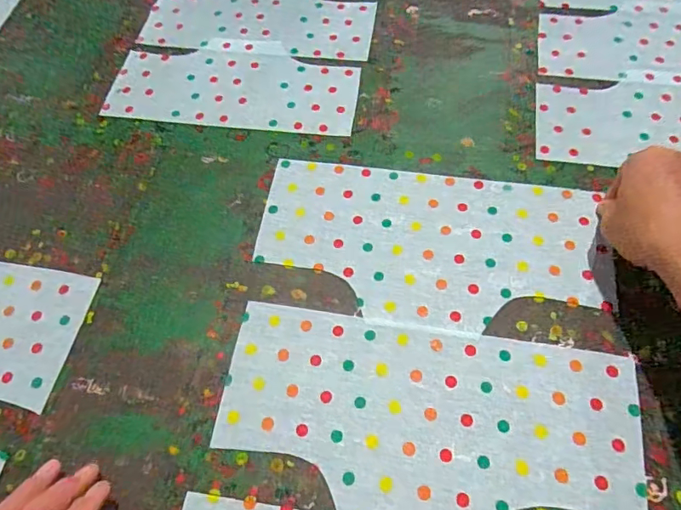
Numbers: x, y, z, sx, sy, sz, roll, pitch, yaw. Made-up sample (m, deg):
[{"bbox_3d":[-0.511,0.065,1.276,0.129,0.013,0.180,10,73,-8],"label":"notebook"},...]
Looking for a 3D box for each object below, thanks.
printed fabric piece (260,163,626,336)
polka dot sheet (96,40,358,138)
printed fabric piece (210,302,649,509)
[{"bbox_3d":[0.078,-0.011,0.453,0.308,0.005,0.160,7,63,7],"label":"printed fabric piece"},{"bbox_3d":[-0.123,-0.200,0.559,0.284,0.005,0.128,6,63,7],"label":"polka dot sheet"},{"bbox_3d":[0.064,0.134,0.374,0.318,0.004,0.161,8,63,8],"label":"printed fabric piece"}]

